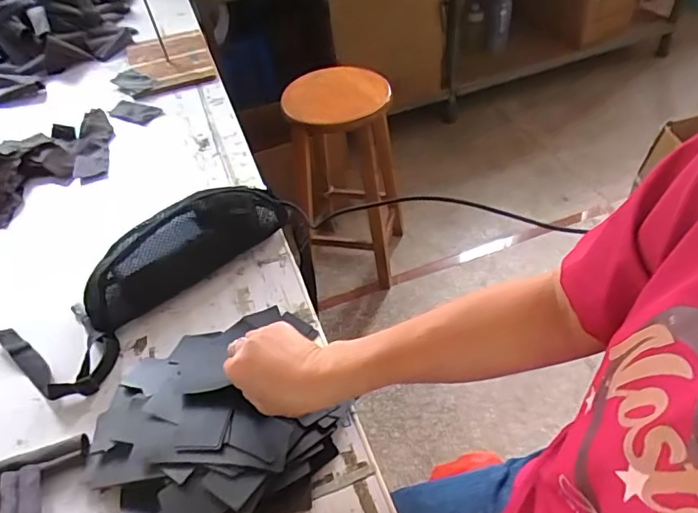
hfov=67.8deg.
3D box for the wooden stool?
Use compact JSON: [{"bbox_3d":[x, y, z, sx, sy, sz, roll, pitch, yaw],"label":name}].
[{"bbox_3d":[-0.004,-0.229,1.553,0.305,0.639,0.306,-4,45,4],"label":"wooden stool"}]

